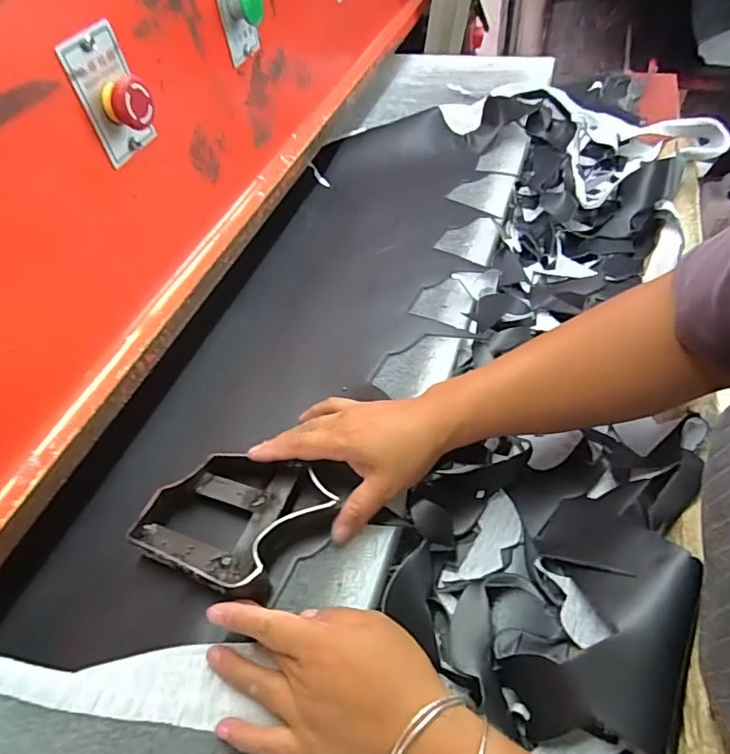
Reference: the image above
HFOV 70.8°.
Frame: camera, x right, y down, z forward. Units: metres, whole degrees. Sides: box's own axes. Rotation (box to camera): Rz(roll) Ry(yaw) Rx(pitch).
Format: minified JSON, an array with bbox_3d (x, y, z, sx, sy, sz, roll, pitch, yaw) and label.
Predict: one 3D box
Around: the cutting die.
[{"bbox_3d":[-0.097,0.113,0.408,0.147,0.039,0.104,7,52,9],"label":"cutting die"}]

